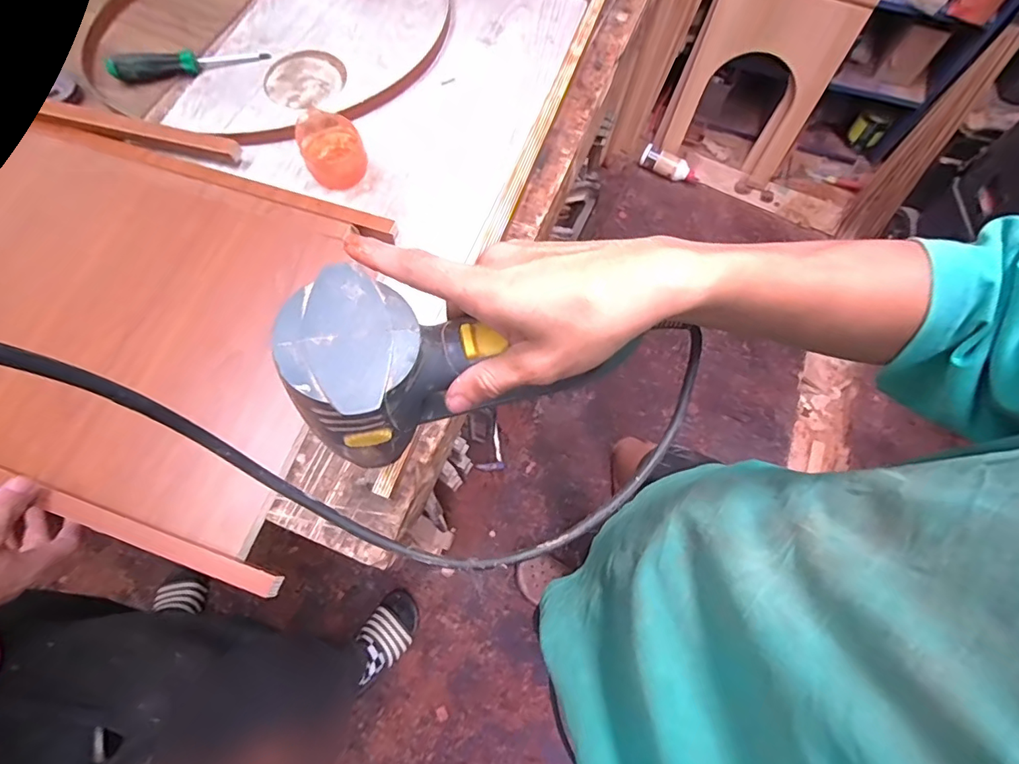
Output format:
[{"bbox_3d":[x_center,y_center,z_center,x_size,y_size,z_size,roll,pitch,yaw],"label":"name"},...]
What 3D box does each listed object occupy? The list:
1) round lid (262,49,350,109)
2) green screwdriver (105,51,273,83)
[{"bbox_3d":[-0.295,-0.438,0.728,0.102,0.010,0.106,0,69,0],"label":"round lid"},{"bbox_3d":[-0.454,-0.455,0.710,0.204,0.028,0.028,-16,69,-6],"label":"green screwdriver"}]

